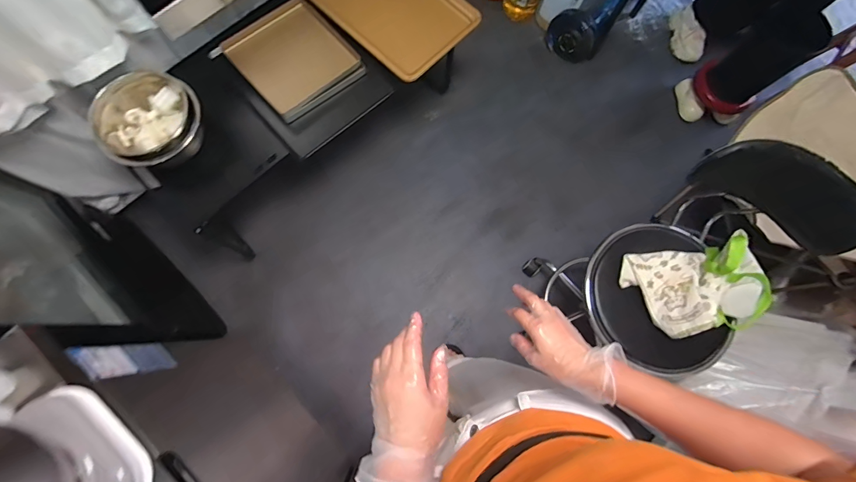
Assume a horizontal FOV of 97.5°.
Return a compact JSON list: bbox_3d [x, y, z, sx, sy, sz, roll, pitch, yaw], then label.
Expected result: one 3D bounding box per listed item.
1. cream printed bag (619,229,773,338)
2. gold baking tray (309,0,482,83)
[{"bbox_3d":[0.638,0.100,0.848,0.302,0.159,0.193,-4,77,-3],"label":"cream printed bag"},{"bbox_3d":[-0.120,-0.762,1.201,0.379,0.024,0.517,-42,80,-18],"label":"gold baking tray"}]

